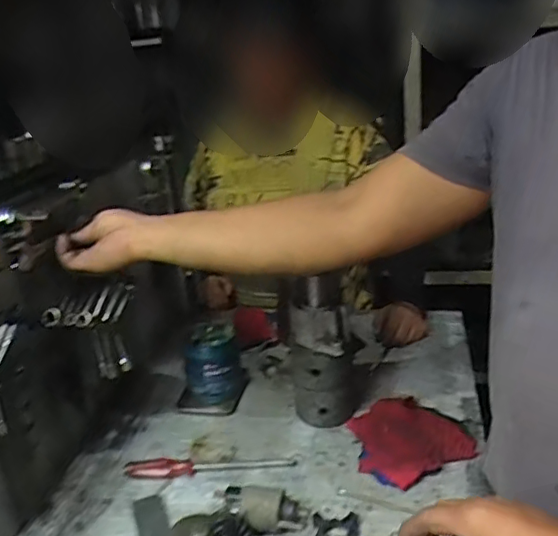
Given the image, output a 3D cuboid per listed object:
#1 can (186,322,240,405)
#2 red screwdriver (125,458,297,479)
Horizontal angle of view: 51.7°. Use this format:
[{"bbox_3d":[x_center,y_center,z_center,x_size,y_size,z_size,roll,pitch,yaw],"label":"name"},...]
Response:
[{"bbox_3d":[-0.110,0.158,0.962,0.091,0.096,0.108,-9,23,-6],"label":"can"},{"bbox_3d":[-0.095,0.269,0.792,0.230,0.025,0.025,-7,23,0],"label":"red screwdriver"}]

